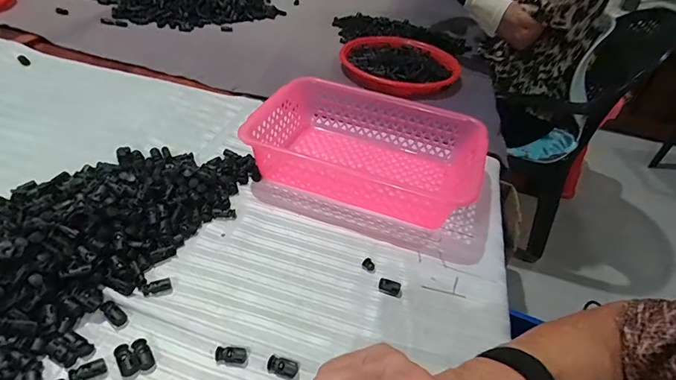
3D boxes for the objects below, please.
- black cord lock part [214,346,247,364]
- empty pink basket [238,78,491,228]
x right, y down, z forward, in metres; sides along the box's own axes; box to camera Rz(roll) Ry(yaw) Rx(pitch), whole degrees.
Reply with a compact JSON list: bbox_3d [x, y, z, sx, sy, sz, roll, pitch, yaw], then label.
[{"bbox_3d":[-0.097,0.147,0.377,0.028,0.008,0.014,6,41,-1],"label":"black cord lock part"},{"bbox_3d":[0.035,-0.051,0.553,0.291,0.076,0.176,19,43,13],"label":"empty pink basket"}]

